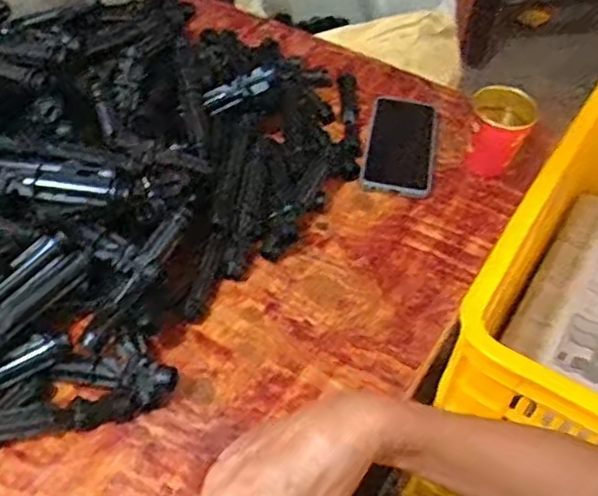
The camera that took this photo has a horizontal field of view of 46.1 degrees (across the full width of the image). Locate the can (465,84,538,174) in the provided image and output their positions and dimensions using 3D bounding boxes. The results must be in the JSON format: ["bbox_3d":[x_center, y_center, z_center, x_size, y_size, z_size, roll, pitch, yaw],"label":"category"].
[{"bbox_3d":[0.223,-0.132,0.786,0.067,0.086,0.068,3,47,-3],"label":"can"}]

